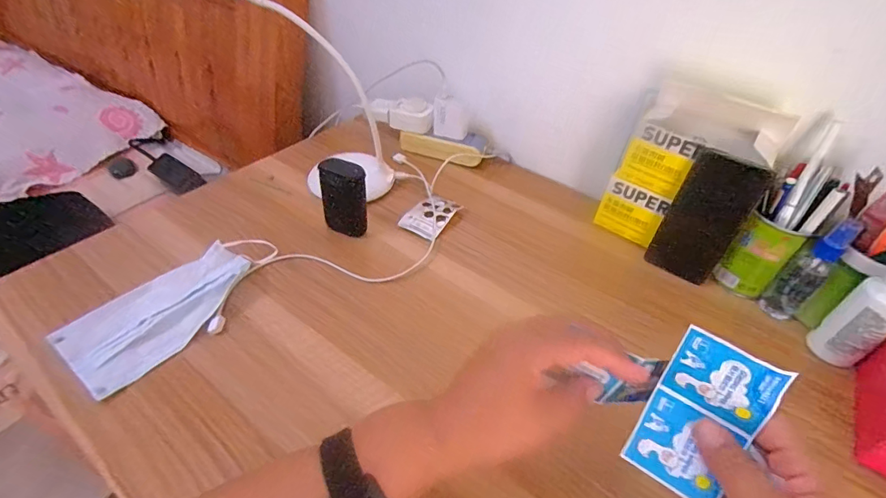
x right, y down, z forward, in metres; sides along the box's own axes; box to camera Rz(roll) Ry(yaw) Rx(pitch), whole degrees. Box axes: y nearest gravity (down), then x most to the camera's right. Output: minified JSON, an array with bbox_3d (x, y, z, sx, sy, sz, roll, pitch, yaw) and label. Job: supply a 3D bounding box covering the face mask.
[{"bbox_3d":[-0.262,0.050,0.432,0.090,0.018,0.192,28,47,21],"label":"face mask"}]

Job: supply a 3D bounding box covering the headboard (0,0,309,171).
[{"bbox_3d":[-0.837,-0.591,1.026,1.396,0.535,0.084,25,36,19],"label":"headboard"}]

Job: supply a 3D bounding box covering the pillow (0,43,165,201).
[{"bbox_3d":[-1.017,-0.313,1.026,0.528,0.139,0.399,27,48,21],"label":"pillow"}]

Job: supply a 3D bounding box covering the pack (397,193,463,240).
[{"bbox_3d":[-0.014,-0.045,0.568,0.054,0.009,0.075,26,46,19],"label":"pack"}]

